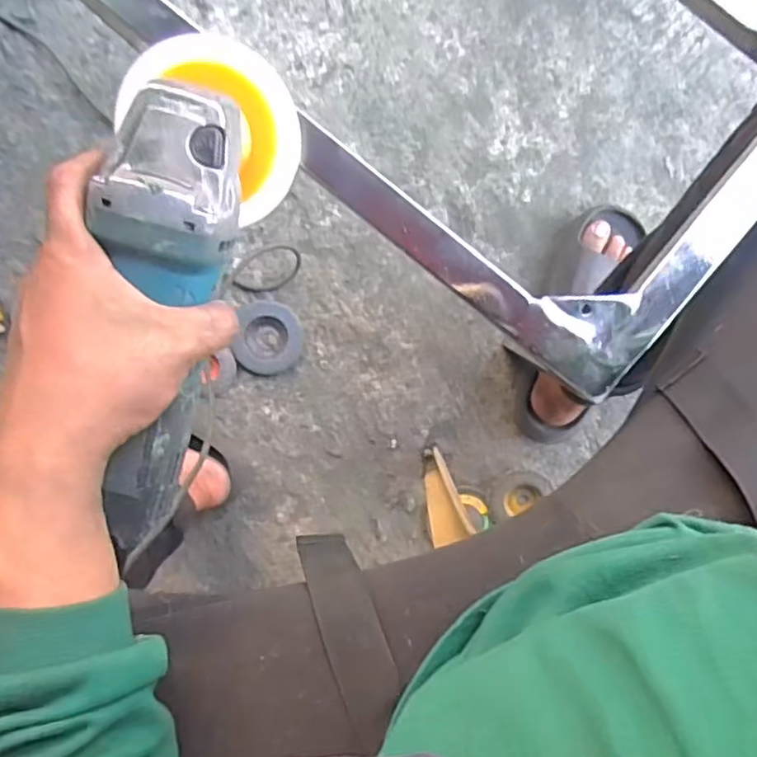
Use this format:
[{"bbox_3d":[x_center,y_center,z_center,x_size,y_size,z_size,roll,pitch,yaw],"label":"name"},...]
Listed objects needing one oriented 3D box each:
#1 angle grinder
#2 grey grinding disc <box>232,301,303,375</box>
[{"bbox_3d":[-0.110,-0.042,0.334,0.086,0.090,0.273,12,94,4],"label":"angle grinder"},{"bbox_3d":[-0.142,-0.051,0.832,0.082,0.019,0.091,8,96,1],"label":"grey grinding disc"}]

